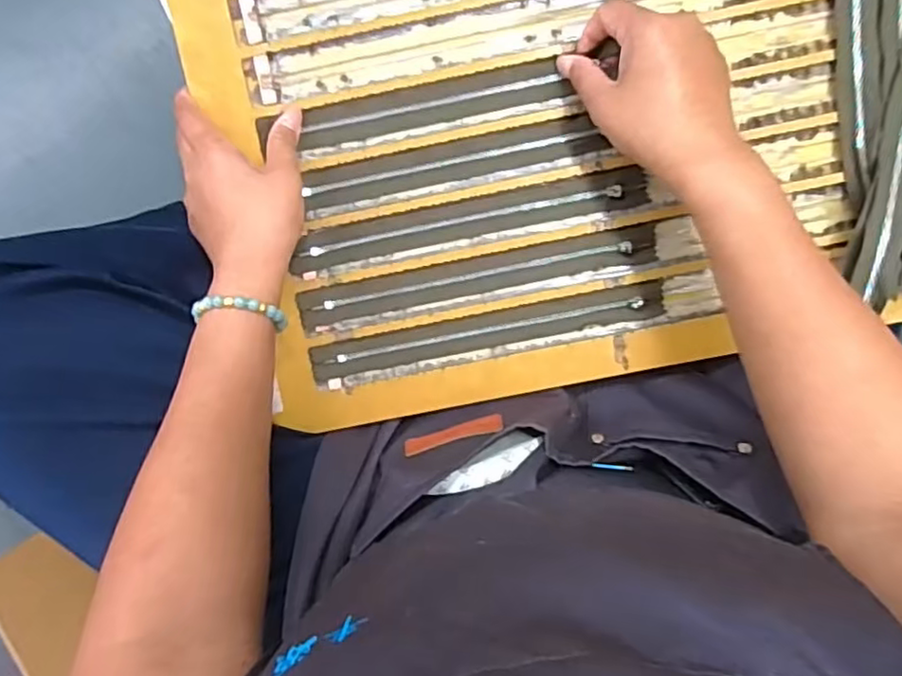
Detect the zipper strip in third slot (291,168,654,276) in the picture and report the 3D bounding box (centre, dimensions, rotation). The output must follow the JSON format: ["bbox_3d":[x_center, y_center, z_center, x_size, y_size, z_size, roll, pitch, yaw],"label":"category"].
[{"bbox_3d":[0.013,-0.081,0.454,0.249,0.004,0.026,-11,97,2],"label":"zipper strip in third slot"}]

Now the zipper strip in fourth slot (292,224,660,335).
[{"bbox_3d":[0.019,-0.042,0.460,0.254,0.006,0.027,-11,97,2],"label":"zipper strip in fourth slot"}]

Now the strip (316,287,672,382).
[{"bbox_3d":[0.026,-0.002,0.467,0.252,0.007,0.024,-10,97,2],"label":"strip"}]

